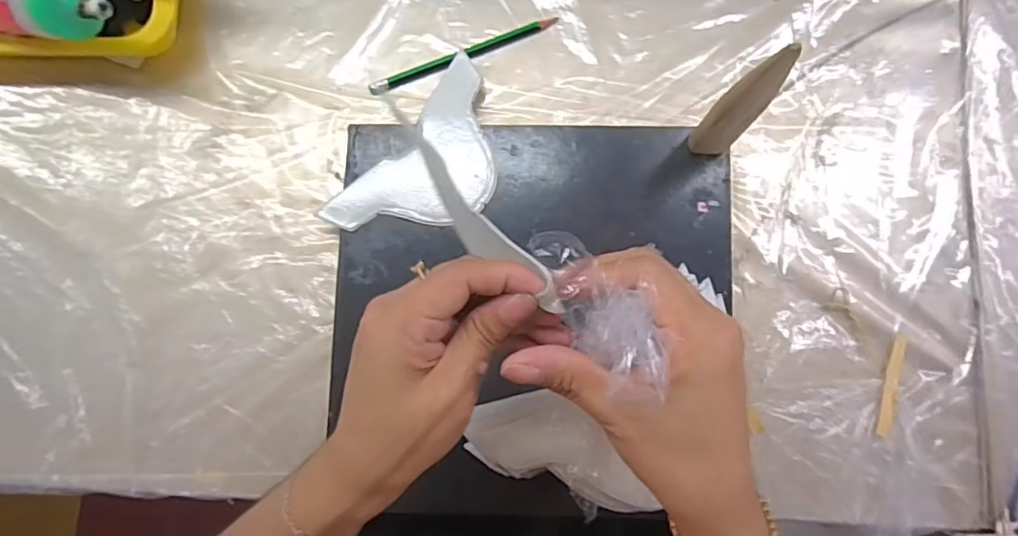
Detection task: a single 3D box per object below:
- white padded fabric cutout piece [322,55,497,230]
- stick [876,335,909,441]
[{"bbox_3d":[-0.058,-0.080,0.448,0.095,0.013,0.166,38,84,8],"label":"white padded fabric cutout piece"},{"bbox_3d":[0.299,0.092,0.440,0.009,0.004,0.081,16,84,3],"label":"stick"}]

